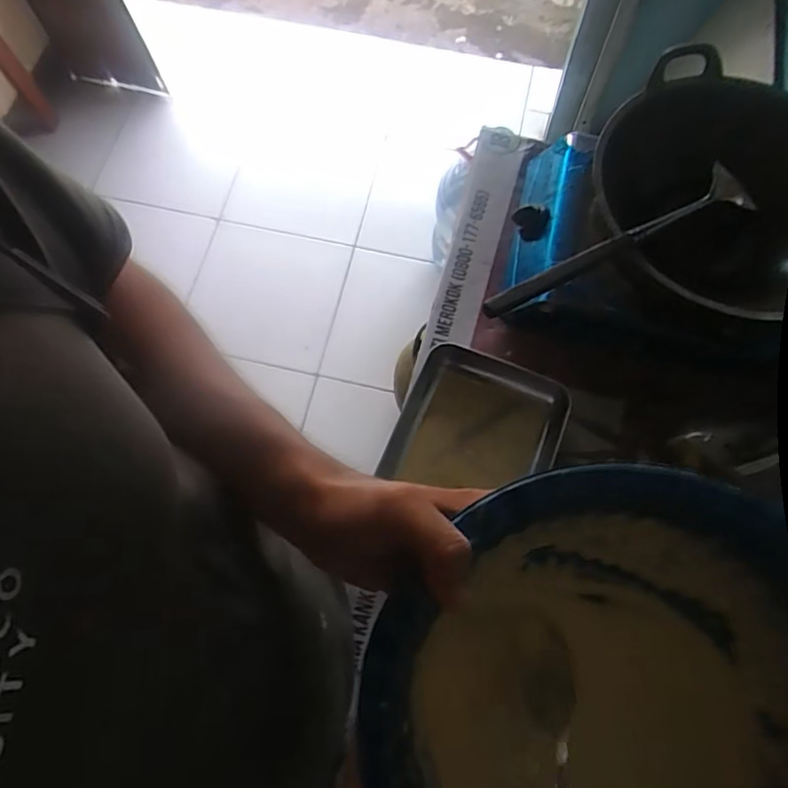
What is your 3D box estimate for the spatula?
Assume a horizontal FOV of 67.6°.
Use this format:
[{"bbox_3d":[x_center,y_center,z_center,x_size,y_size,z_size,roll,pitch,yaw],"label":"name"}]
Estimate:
[{"bbox_3d":[0.247,-0.160,0.624,0.382,0.030,0.055,-28,73,-23],"label":"spatula"}]

